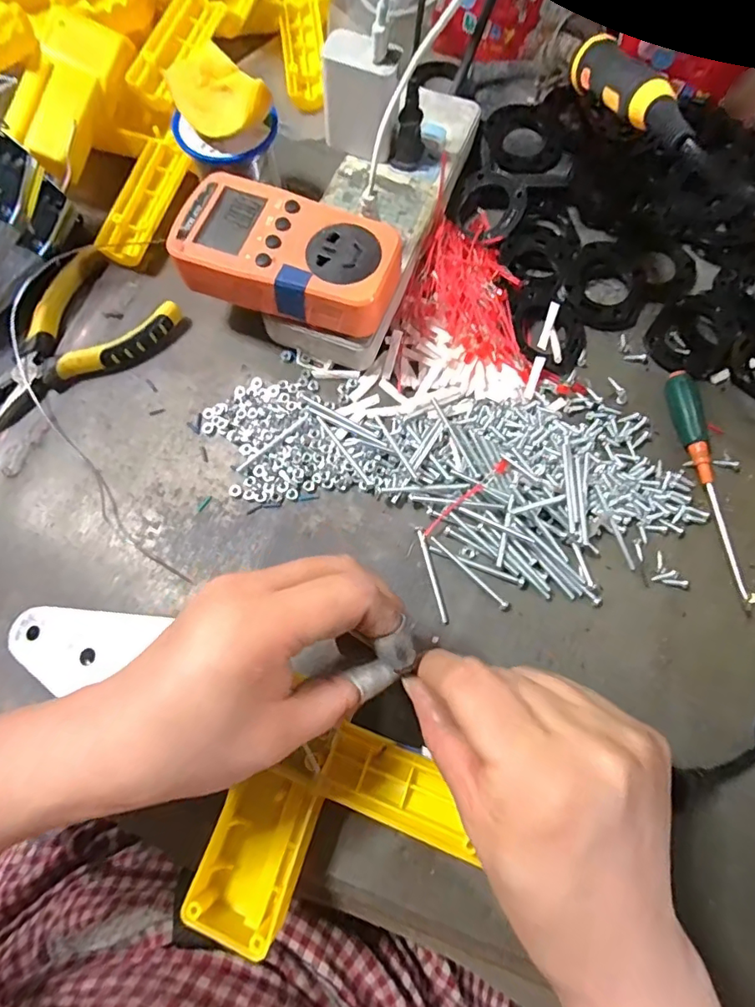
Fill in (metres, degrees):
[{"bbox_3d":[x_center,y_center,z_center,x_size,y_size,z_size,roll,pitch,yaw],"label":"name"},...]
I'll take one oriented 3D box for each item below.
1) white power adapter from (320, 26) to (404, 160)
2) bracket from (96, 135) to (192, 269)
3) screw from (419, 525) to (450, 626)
[{"bbox_3d":[-0.009,-0.263,0.332,0.048,0.055,0.030,24,75,6],"label":"white power adapter"},{"bbox_3d":[-0.168,-0.221,0.367,0.029,0.013,0.108,13,74,3],"label":"bracket"},{"bbox_3d":[0.033,0.041,0.293,0.005,0.004,0.056,-13,75,-4],"label":"screw"}]

